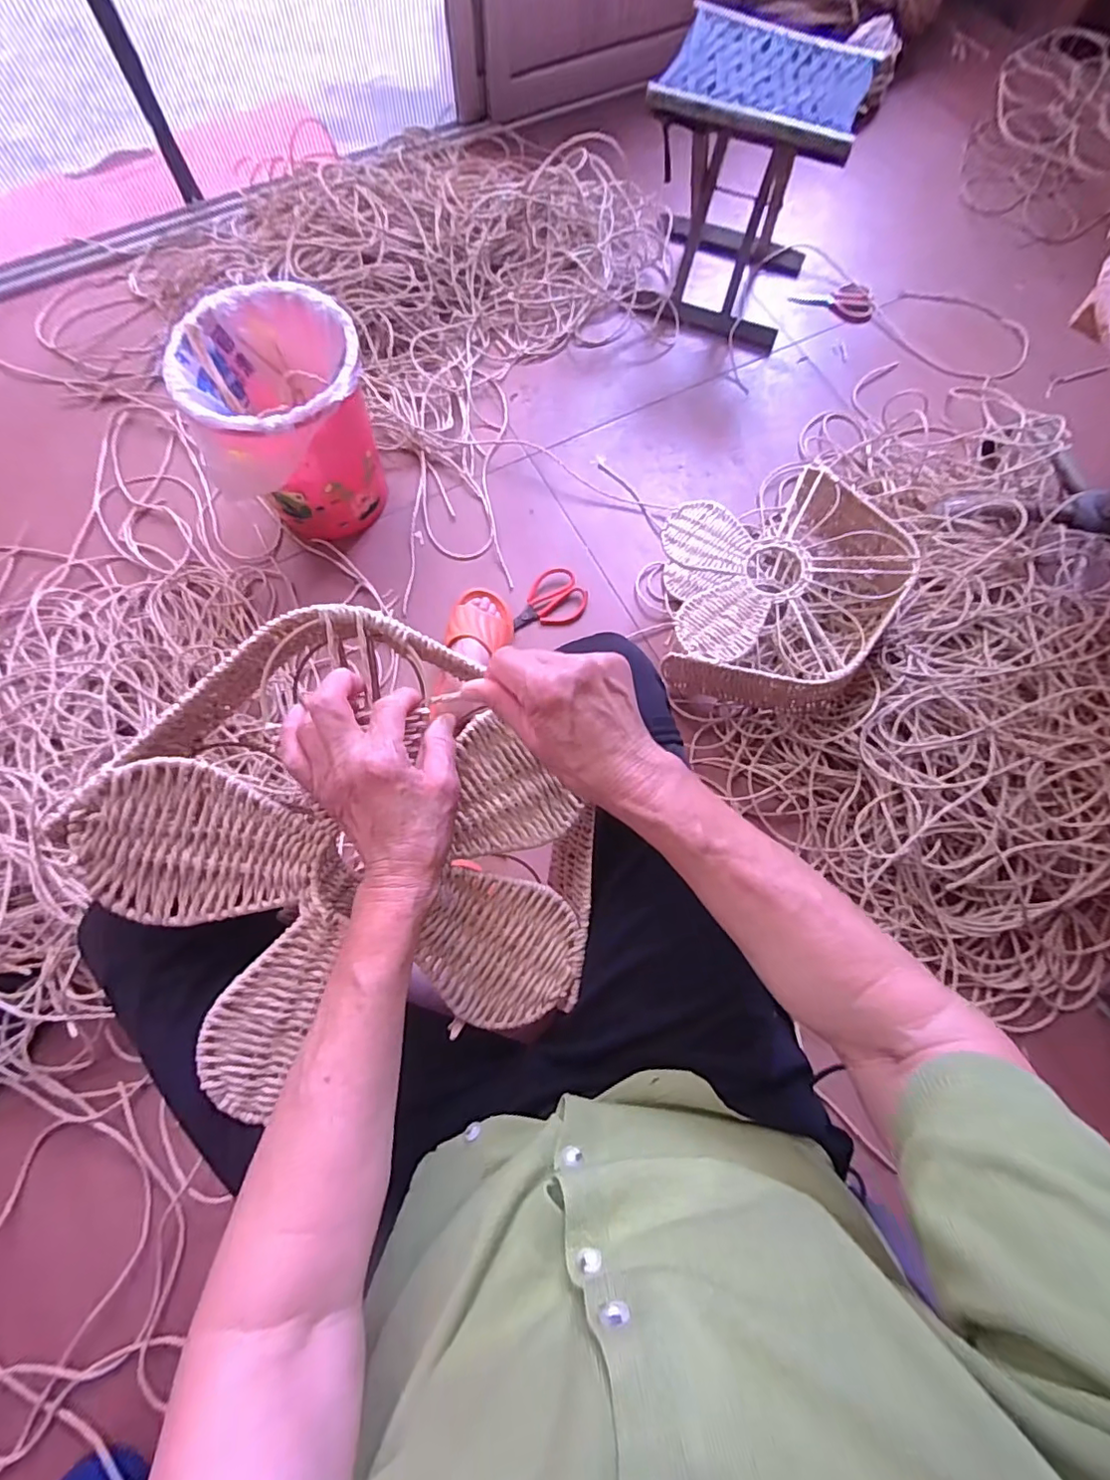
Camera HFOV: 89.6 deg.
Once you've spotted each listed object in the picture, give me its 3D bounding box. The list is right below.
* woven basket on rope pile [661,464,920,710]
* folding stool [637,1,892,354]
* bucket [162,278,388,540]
[{"bbox_3d":[0.347,-0.232,0.878,0.345,0.159,0.363,-2,74,10],"label":"woven basket on rope pile"},{"bbox_3d":[0.324,-0.971,1.004,0.305,0.330,0.270,19,75,4],"label":"folding stool"},{"bbox_3d":[-0.397,-0.479,0.873,0.237,0.271,0.237,0,74,-1],"label":"bucket"}]

